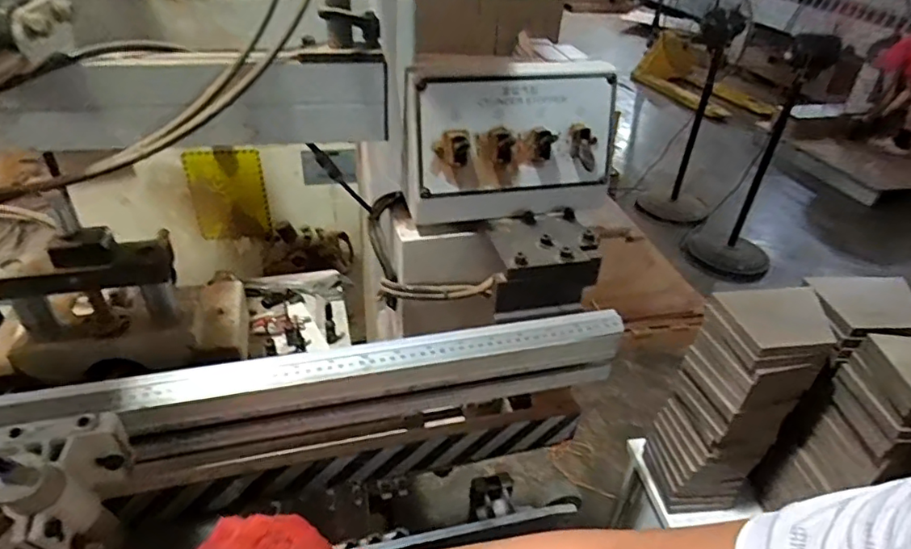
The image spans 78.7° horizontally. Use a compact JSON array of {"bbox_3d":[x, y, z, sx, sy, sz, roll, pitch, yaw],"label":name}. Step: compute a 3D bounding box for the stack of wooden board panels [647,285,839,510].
[{"bbox_3d":[0.354,0.167,0.697,0.131,0.288,0.102,-2,35,-8],"label":"stack of wooden board panels"}]

